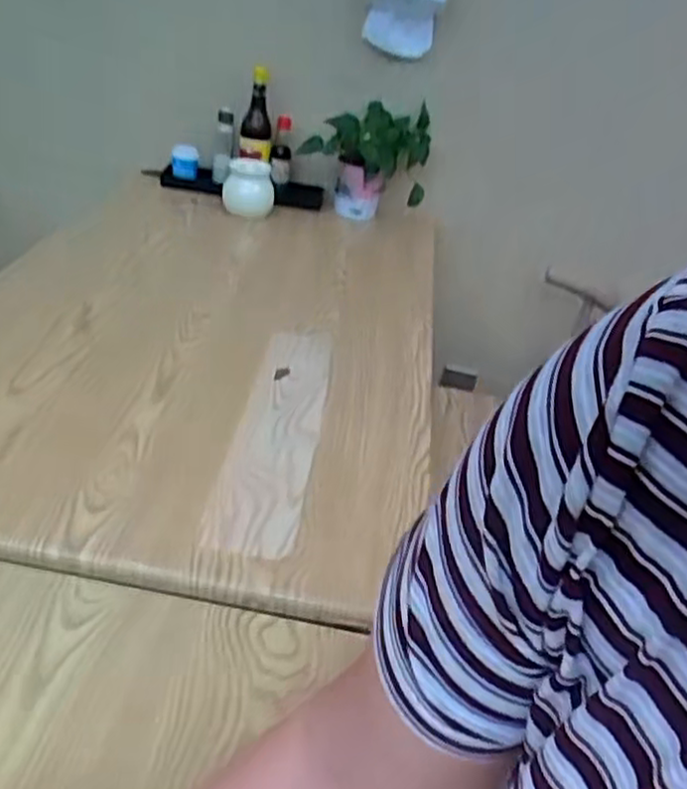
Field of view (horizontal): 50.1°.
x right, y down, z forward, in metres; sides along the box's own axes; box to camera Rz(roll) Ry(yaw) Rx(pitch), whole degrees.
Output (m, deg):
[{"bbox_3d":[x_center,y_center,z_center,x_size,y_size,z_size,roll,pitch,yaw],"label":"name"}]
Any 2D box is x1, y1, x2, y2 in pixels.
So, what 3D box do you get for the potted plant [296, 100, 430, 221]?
[{"bbox_3d":[0.047,-0.463,1.527,0.221,0.219,0.154,21,33,18],"label":"potted plant"}]

